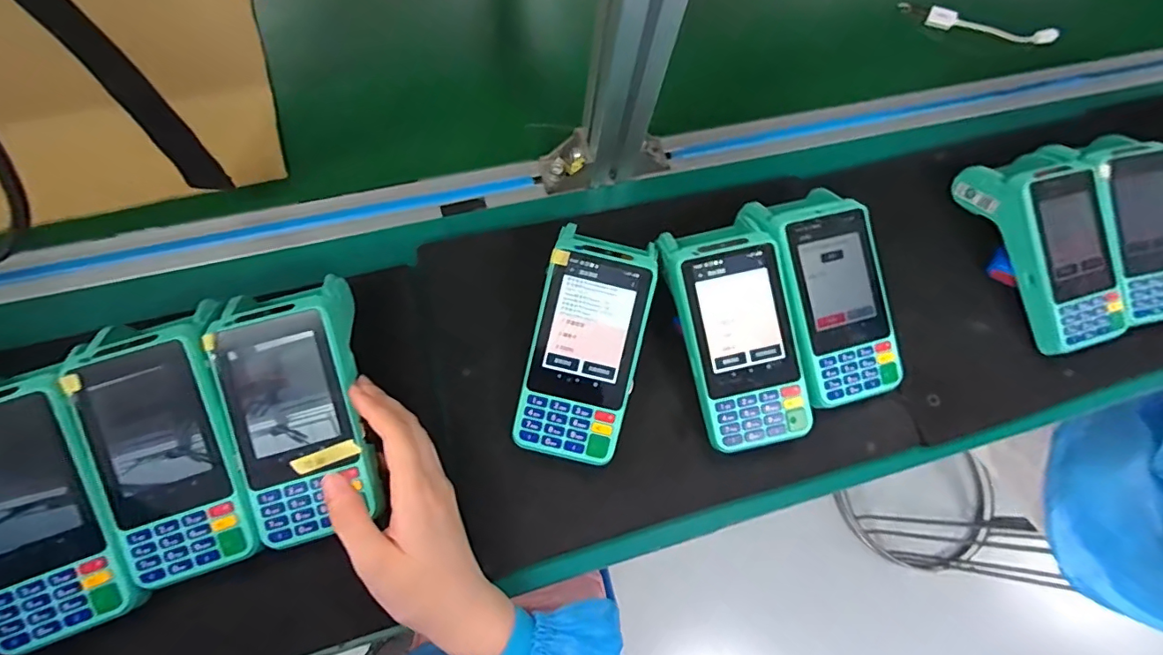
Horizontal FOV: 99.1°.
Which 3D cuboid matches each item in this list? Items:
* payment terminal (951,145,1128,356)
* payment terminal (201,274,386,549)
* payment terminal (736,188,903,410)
[{"bbox_3d":[0.401,-0.071,0.421,0.087,0.069,0.174,-11,71,-10],"label":"payment terminal"},{"bbox_3d":[-0.186,0.047,0.324,0.079,0.058,0.156,-15,65,-10],"label":"payment terminal"},{"bbox_3d":[0.188,-0.027,0.387,0.088,0.064,0.167,-15,72,-11],"label":"payment terminal"}]

